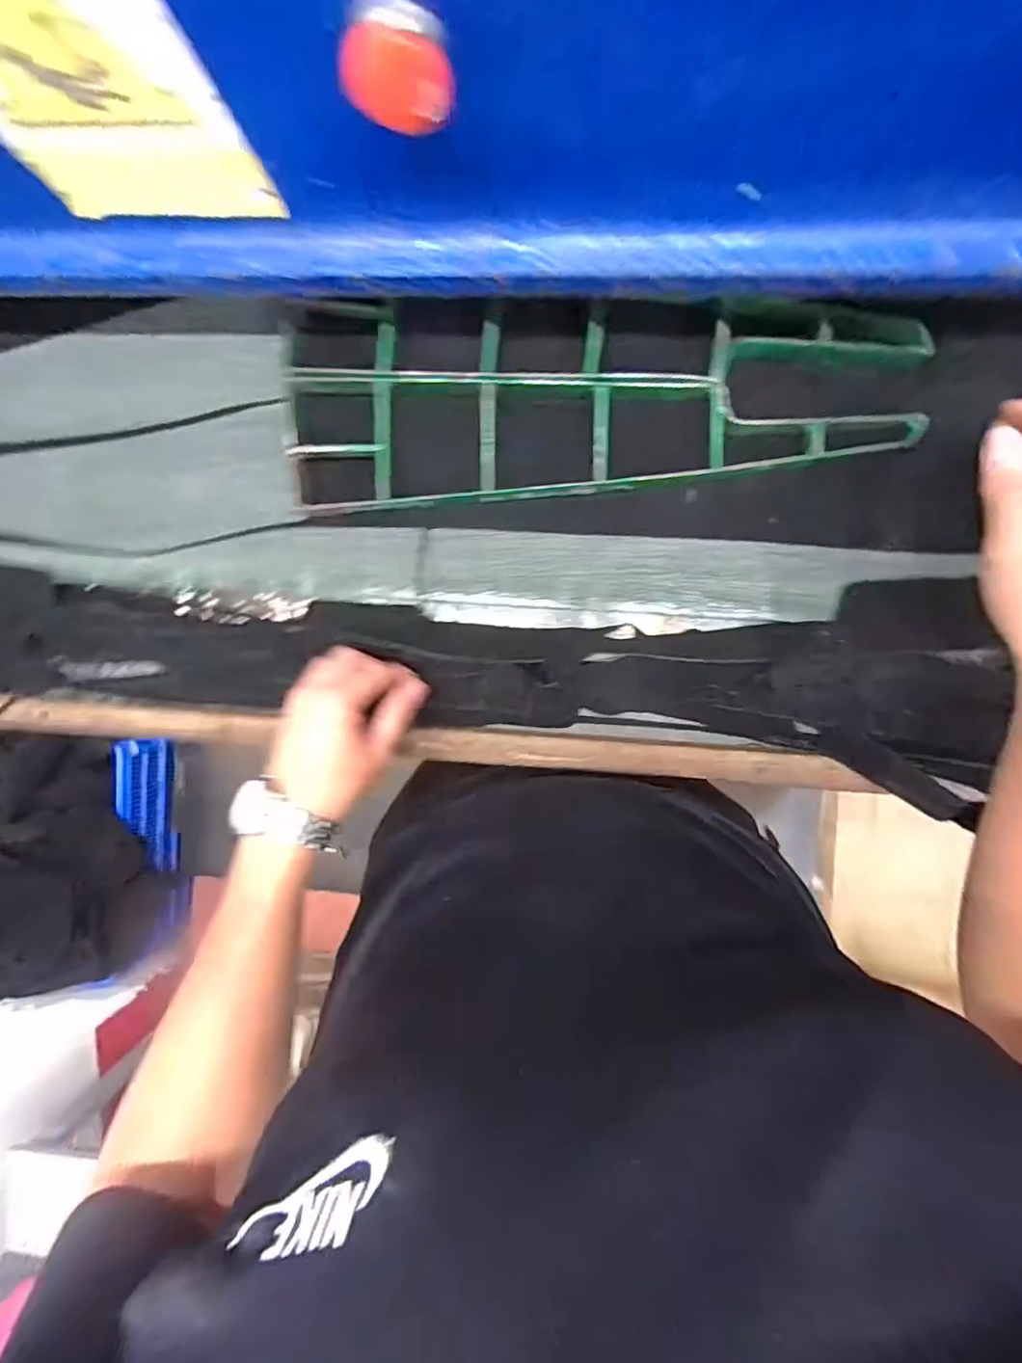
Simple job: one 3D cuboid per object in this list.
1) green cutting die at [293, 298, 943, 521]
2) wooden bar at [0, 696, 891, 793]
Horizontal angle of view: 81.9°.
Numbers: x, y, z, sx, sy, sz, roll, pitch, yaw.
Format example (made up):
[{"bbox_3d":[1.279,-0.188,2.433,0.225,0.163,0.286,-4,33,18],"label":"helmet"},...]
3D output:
[{"bbox_3d":[0.059,-0.218,0.456,0.480,0.042,0.158,0,94,5],"label":"green cutting die"},{"bbox_3d":[-0.098,0.052,0.518,0.796,0.032,0.032,4,95,4],"label":"wooden bar"}]

